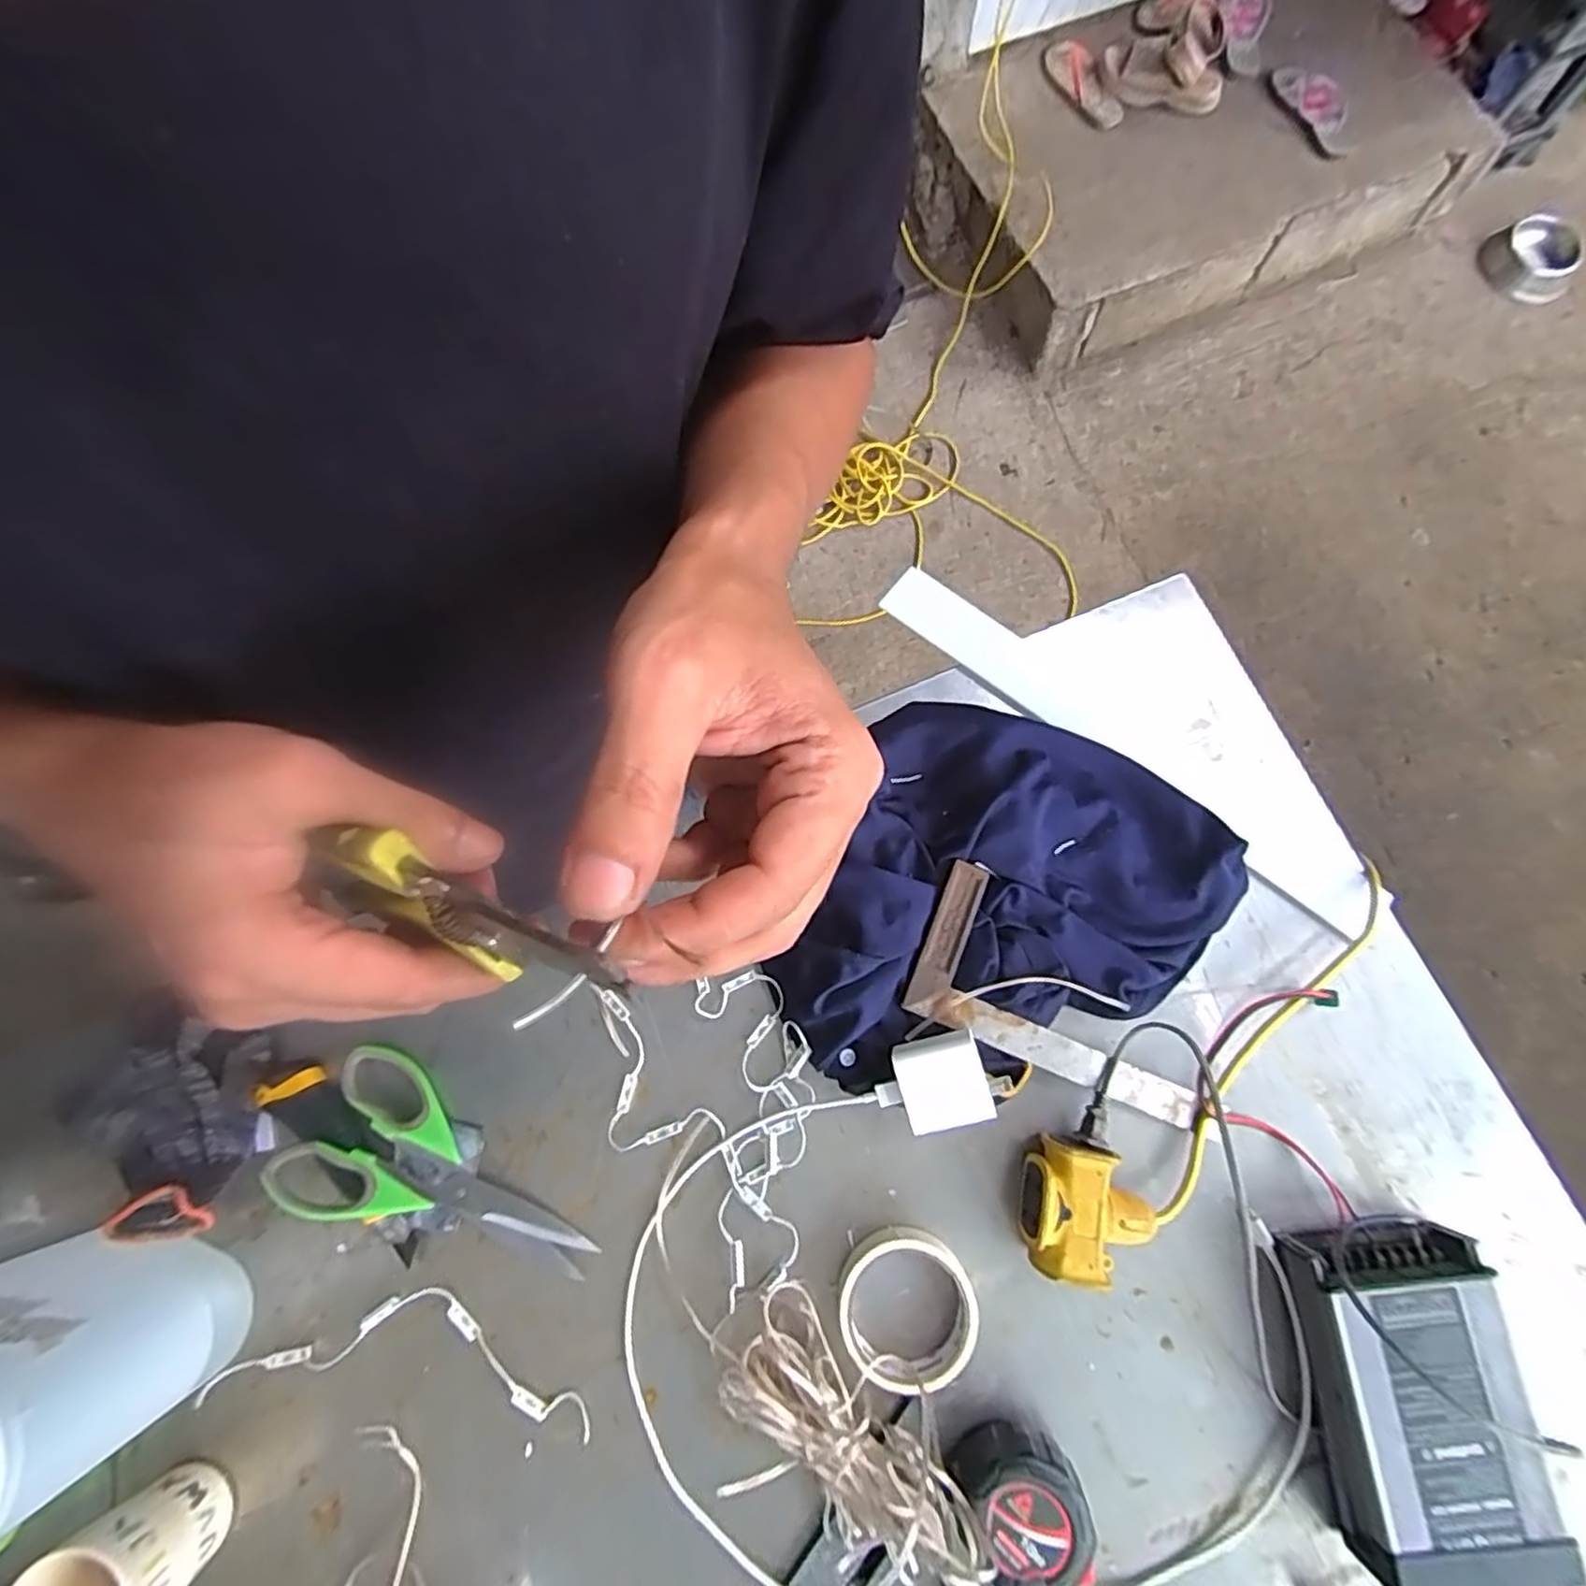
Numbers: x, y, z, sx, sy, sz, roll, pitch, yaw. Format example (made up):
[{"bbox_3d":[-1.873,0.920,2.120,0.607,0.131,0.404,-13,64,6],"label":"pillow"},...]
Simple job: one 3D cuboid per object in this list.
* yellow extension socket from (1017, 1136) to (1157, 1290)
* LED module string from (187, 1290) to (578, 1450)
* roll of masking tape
[{"bbox_3d":[0.197,0.281,0.479,0.080,0.045,0.084,13,78,3],"label":"yellow extension socket"},{"bbox_3d":[-0.261,0.379,0.478,0.256,0.011,0.077,5,79,2],"label":"LED module string"},{"bbox_3d":[0.075,0.340,0.473,0.091,0.027,0.087,0,79,1],"label":"roll of masking tape"}]

